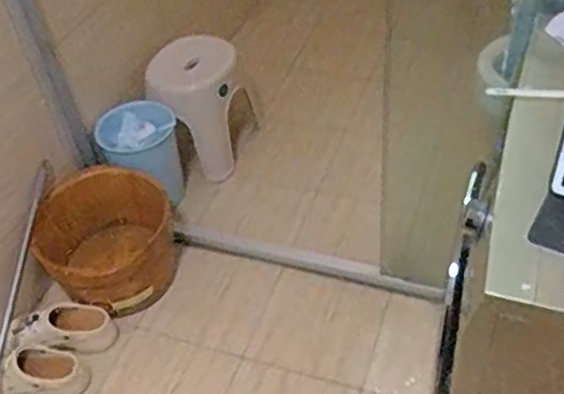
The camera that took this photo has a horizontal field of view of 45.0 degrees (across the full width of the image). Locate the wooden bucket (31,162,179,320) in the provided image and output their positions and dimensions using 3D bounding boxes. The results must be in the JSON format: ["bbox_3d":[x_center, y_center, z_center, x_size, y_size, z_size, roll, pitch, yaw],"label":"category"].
[{"bbox_3d":[-0.451,0.119,1.803,0.352,0.227,0.340,-3,45,3],"label":"wooden bucket"}]

